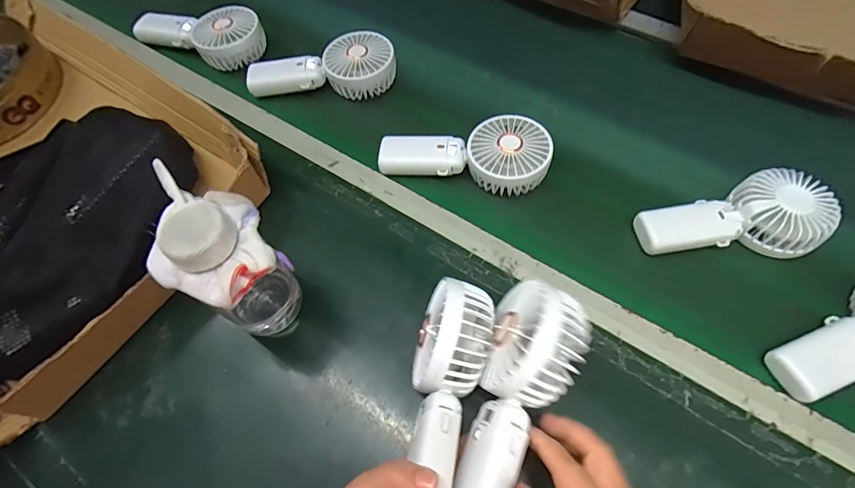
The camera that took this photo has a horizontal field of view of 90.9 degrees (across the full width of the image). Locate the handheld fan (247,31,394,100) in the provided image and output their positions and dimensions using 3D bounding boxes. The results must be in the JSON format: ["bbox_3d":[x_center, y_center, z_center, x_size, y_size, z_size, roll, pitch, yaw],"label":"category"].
[{"bbox_3d":[-0.135,-0.220,0.540,0.190,0.042,0.086,-14,63,-5],"label":"handheld fan"}]

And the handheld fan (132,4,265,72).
[{"bbox_3d":[-0.311,-0.292,0.581,0.173,0.051,0.084,17,64,10],"label":"handheld fan"}]

